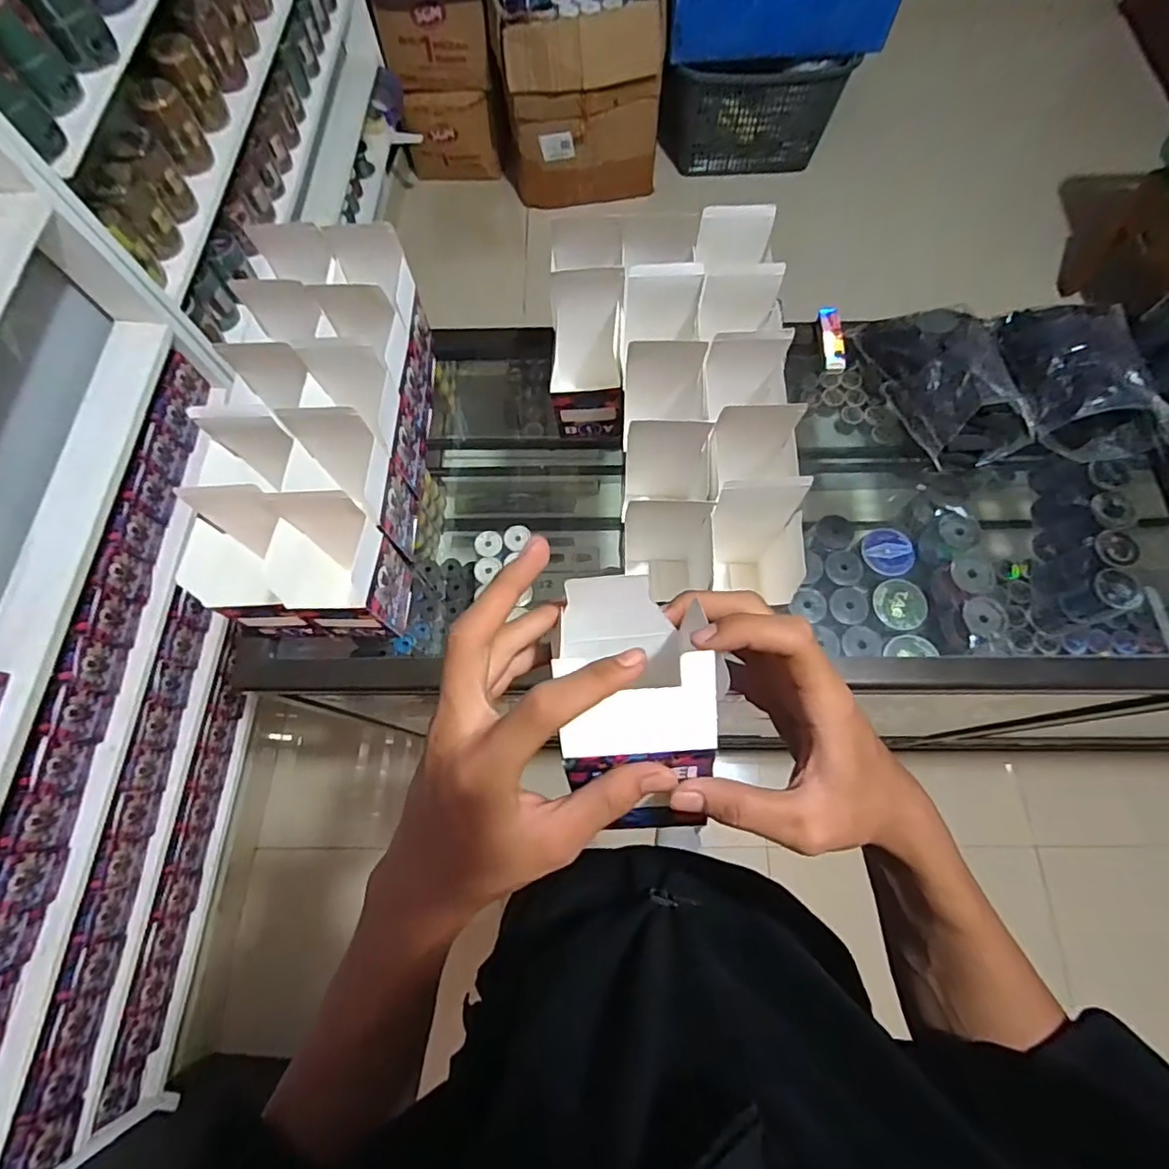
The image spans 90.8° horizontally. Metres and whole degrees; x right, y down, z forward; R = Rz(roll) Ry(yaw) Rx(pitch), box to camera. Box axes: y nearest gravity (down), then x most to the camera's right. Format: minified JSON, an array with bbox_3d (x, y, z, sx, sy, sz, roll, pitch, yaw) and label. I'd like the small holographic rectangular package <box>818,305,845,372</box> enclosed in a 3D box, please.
[{"bbox_3d":[0.289,-0.287,0.672,0.025,0.016,0.074,-8,90,0],"label":"small holographic rectangular package"}]

